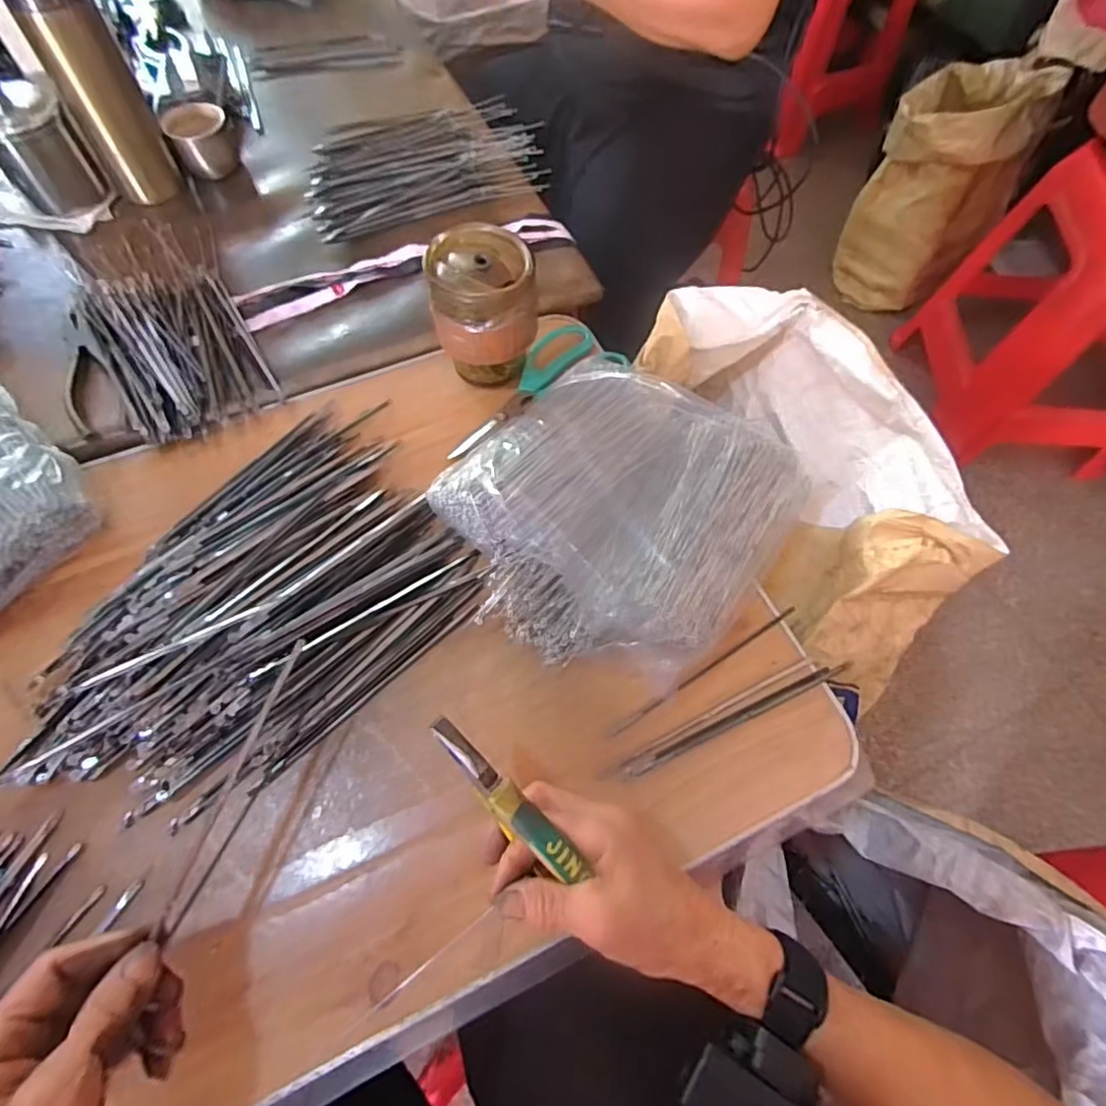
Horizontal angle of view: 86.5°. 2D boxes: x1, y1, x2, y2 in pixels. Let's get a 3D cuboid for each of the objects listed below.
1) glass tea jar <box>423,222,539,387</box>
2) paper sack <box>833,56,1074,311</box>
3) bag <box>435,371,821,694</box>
[{"bbox_3d":[-0.058,-0.199,0.493,0.080,0.110,0.079,0,64,-1],"label":"glass tea jar"},{"bbox_3d":[0.884,-0.845,1.344,0.276,0.381,0.402,33,68,14],"label":"paper sack"},{"bbox_3d":[0.046,-0.030,0.440,0.223,0.064,0.227,37,69,16],"label":"bag"}]

